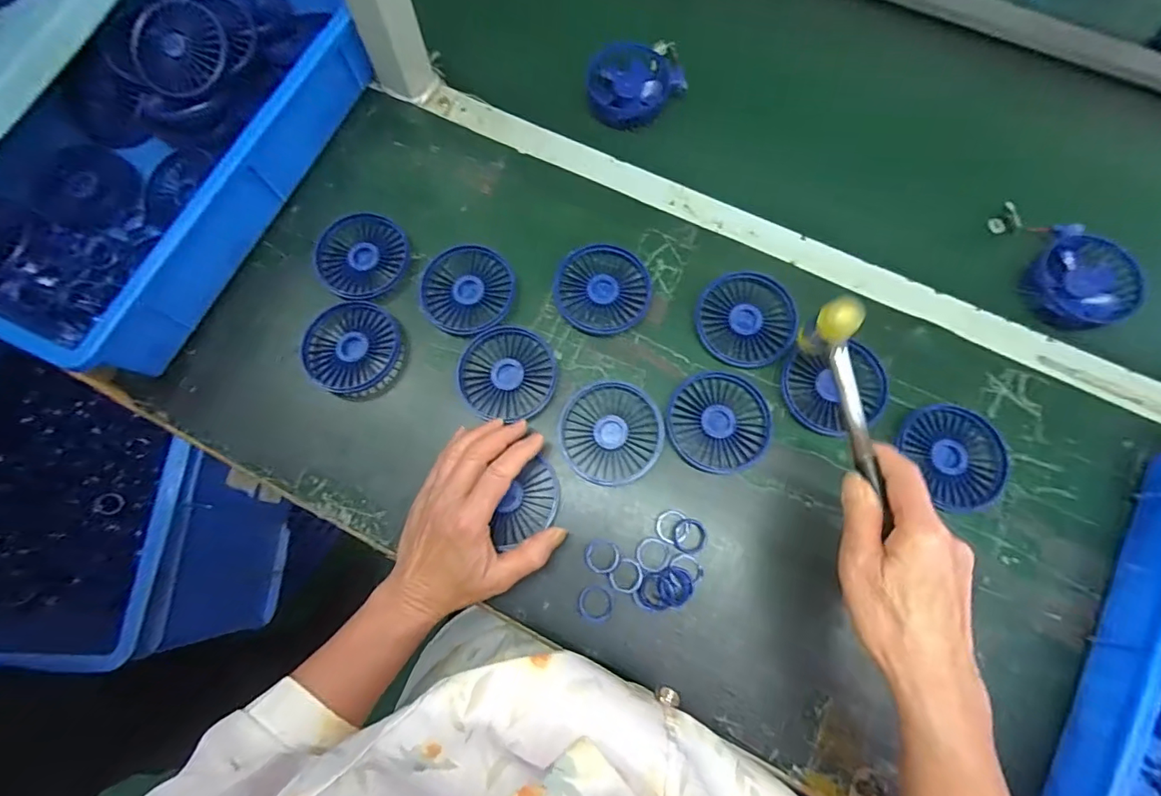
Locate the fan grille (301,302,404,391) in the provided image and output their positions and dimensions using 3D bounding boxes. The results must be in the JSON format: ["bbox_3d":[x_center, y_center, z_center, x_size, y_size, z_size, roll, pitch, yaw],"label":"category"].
[{"bbox_3d":[-0.210,-0.047,0.455,0.081,0.014,0.085,0,75,0],"label":"fan grille"}]

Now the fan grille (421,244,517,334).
[{"bbox_3d":[-0.104,-0.102,0.460,0.084,0.012,0.084,12,75,4],"label":"fan grille"}]

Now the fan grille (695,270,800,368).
[{"bbox_3d":[0.151,-0.072,0.451,0.087,0.017,0.086,0,75,0],"label":"fan grille"}]

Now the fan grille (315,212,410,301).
[{"bbox_3d":[-0.208,-0.136,0.470,0.083,0.017,0.078,0,75,0],"label":"fan grille"}]

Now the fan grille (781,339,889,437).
[{"bbox_3d":[0.222,-0.008,0.430,0.085,0.013,0.075,-10,75,-3],"label":"fan grille"}]

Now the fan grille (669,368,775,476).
[{"bbox_3d":[0.120,0.020,0.427,0.086,0.006,0.086,0,75,0],"label":"fan grille"}]

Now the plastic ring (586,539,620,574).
[{"bbox_3d":[0.018,0.132,0.411,0.029,0.004,0.027,0,75,0],"label":"plastic ring"}]

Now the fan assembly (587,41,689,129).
[{"bbox_3d":[0.060,-0.344,0.535,0.104,0.028,0.097,-6,75,-1],"label":"fan assembly"}]

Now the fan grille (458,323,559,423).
[{"bbox_3d":[-0.065,-0.024,0.443,0.085,0.009,0.084,4,75,2],"label":"fan grille"}]

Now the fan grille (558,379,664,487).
[{"bbox_3d":[0.026,0.029,0.429,0.085,0.016,0.087,0,75,0],"label":"fan grille"}]

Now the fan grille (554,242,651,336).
[{"bbox_3d":[0.021,-0.102,0.460,0.086,0.013,0.083,13,75,4],"label":"fan grille"}]

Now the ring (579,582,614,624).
[{"bbox_3d":[0.013,0.166,0.399,0.028,0.004,0.029,19,76,6],"label":"ring"}]

